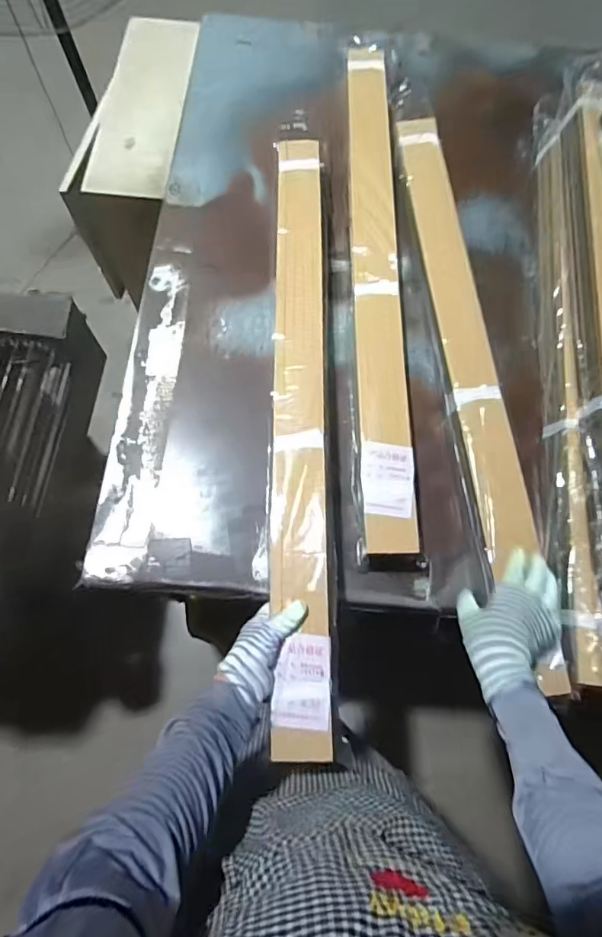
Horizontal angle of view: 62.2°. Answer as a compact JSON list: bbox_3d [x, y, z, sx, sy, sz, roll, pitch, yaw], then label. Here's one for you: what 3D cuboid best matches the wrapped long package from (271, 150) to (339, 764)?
[{"bbox_3d":[-0.001,-0.117,0.734,0.083,0.026,0.954,-1,70,-1],"label":"wrapped long package"}]

